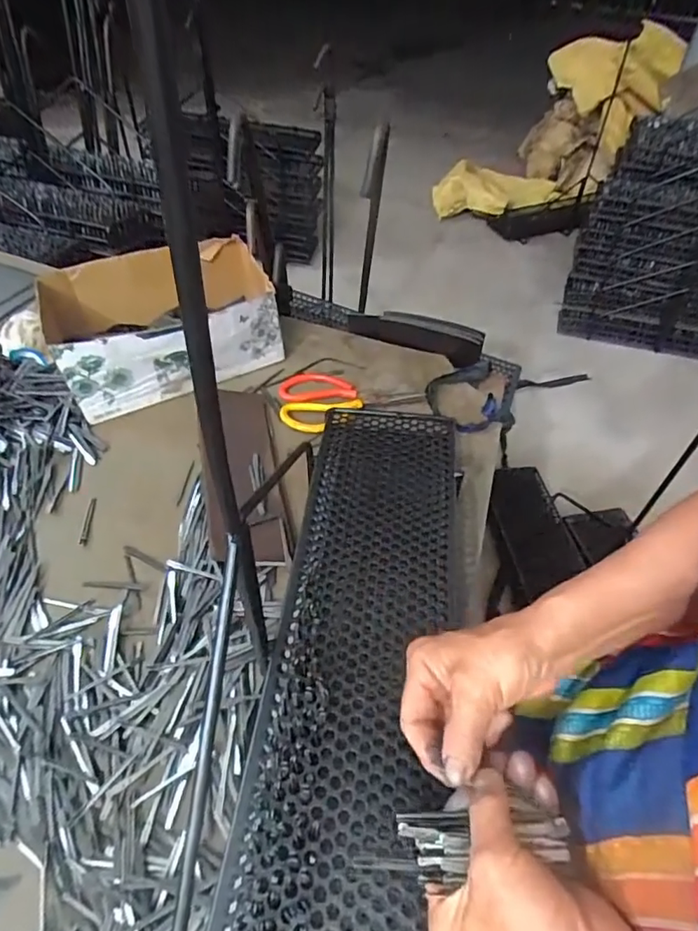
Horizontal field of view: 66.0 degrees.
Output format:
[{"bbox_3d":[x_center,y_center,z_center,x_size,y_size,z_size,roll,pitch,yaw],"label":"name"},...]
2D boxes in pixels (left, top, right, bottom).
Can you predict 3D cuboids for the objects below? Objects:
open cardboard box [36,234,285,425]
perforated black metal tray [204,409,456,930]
[{"bbox_3d":[-0.257,-0.203,0.755,0.292,0.122,0.227,-22,52,-22],"label":"open cardboard box"},{"bbox_3d":[0.009,0.163,0.421,0.145,0.028,0.590,7,47,3],"label":"perforated black metal tray"}]

